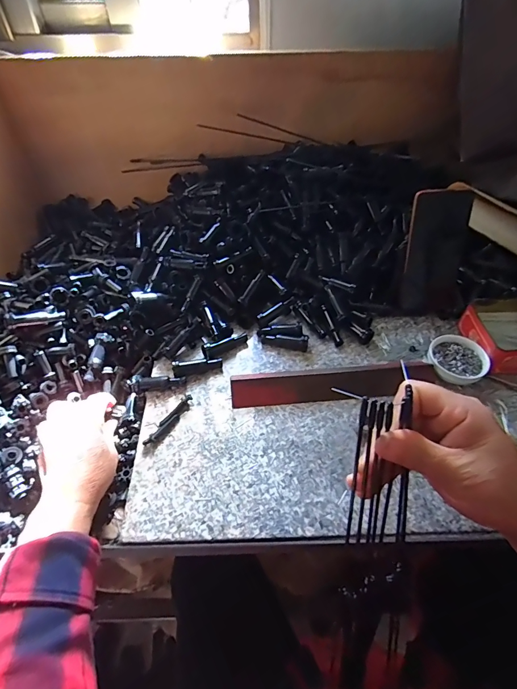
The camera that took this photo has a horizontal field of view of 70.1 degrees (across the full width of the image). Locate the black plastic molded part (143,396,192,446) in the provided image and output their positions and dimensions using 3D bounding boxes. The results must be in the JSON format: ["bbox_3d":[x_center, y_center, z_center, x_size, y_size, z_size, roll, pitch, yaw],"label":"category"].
[{"bbox_3d":[-0.107,0.092,0.442,0.015,0.011,0.076,26,54,21],"label":"black plastic molded part"}]

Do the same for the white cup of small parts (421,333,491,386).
[{"bbox_3d":[0.261,0.022,0.487,0.071,0.029,0.069,0,49,1],"label":"white cup of small parts"}]

